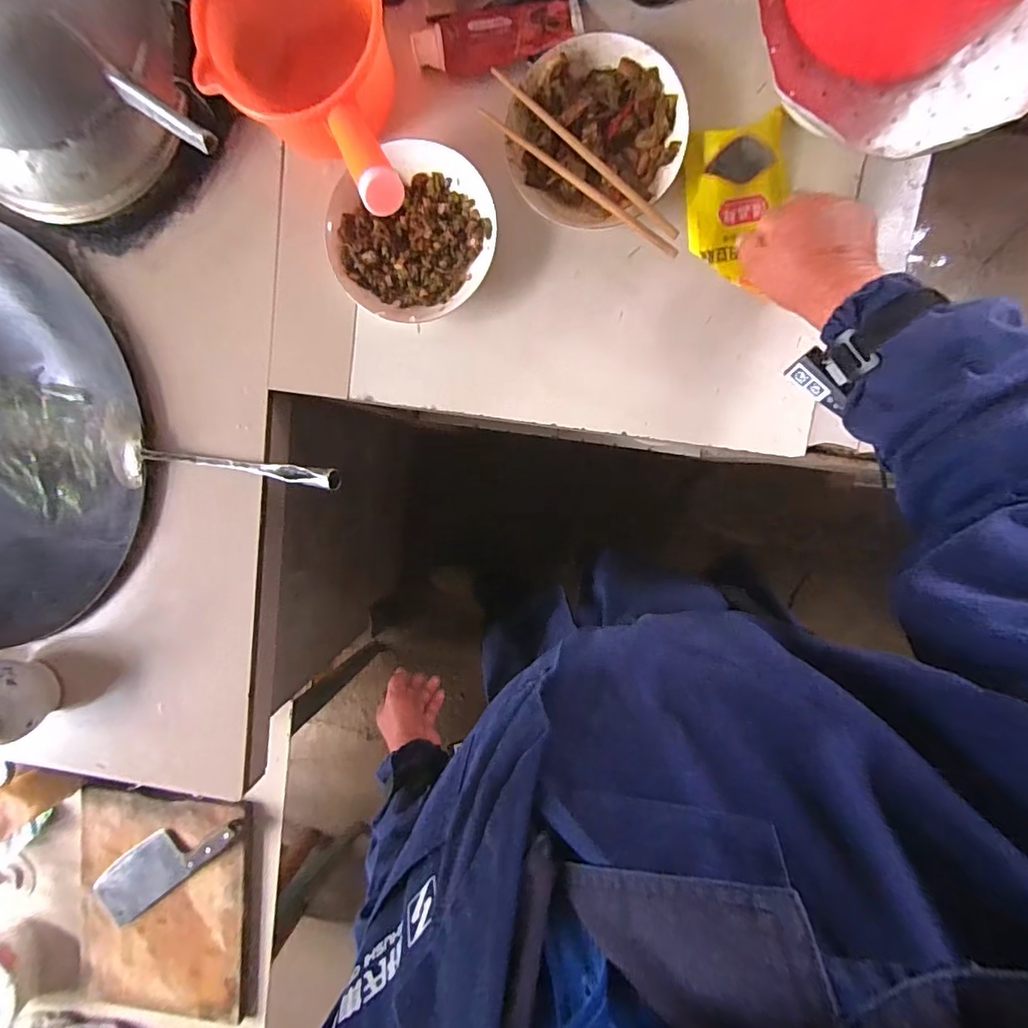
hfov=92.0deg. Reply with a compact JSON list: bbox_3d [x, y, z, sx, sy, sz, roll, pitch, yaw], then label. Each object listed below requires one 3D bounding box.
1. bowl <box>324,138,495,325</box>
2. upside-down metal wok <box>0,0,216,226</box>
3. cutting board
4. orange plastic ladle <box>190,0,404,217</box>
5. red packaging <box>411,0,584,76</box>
[{"bbox_3d":[-0.103,-0.289,0.515,0.168,0.037,0.169,1,98,5],"label":"bowl"},{"bbox_3d":[-0.455,-0.441,0.465,0.271,0.145,0.265,-16,96,7],"label":"upside-down metal wok"},{"bbox_3d":[-0.585,0.657,0.834,0.292,0.034,0.400,5,98,4],"label":"cutting board"},{"bbox_3d":[-0.165,-0.375,0.457,0.157,0.120,0.265,-35,80,8],"label":"orange plastic ladle"},{"bbox_3d":[-0.016,-0.467,0.485,0.161,0.025,0.044,-13,96,7],"label":"red packaging"}]

